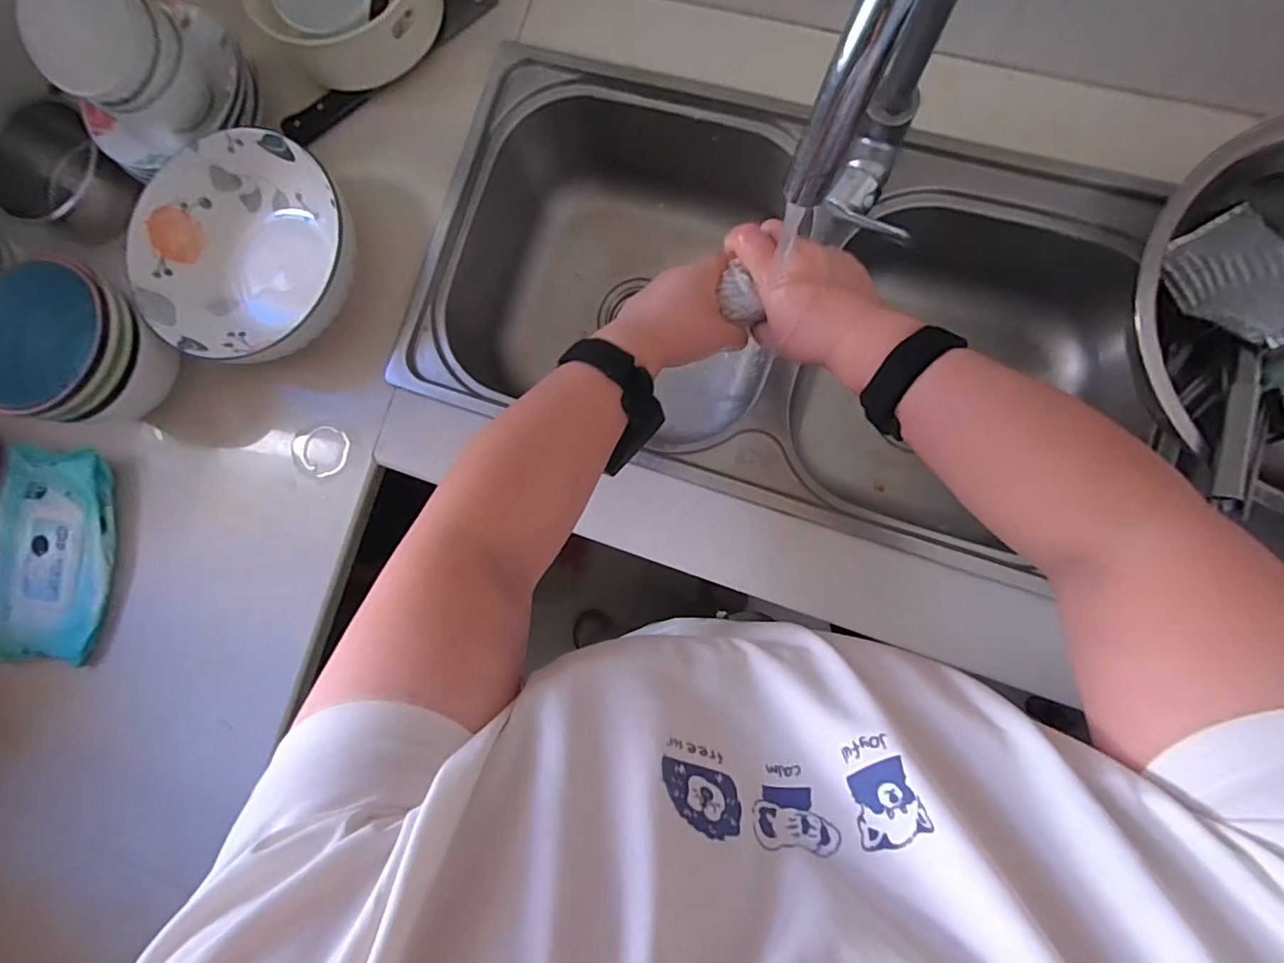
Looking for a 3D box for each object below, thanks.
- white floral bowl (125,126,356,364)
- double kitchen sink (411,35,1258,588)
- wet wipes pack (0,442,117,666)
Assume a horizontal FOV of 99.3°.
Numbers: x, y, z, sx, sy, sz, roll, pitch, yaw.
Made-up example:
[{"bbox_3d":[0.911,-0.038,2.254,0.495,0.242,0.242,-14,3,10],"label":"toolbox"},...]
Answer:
[{"bbox_3d":[-0.403,-0.238,0.569,0.219,0.068,0.214,0,87,7],"label":"white floral bowl"},{"bbox_3d":[0.107,-0.188,0.632,0.640,0.221,0.390,18,89,8],"label":"double kitchen sink"},{"bbox_3d":[-0.659,0.081,0.609,0.140,0.031,0.229,2,87,7],"label":"wet wipes pack"}]

